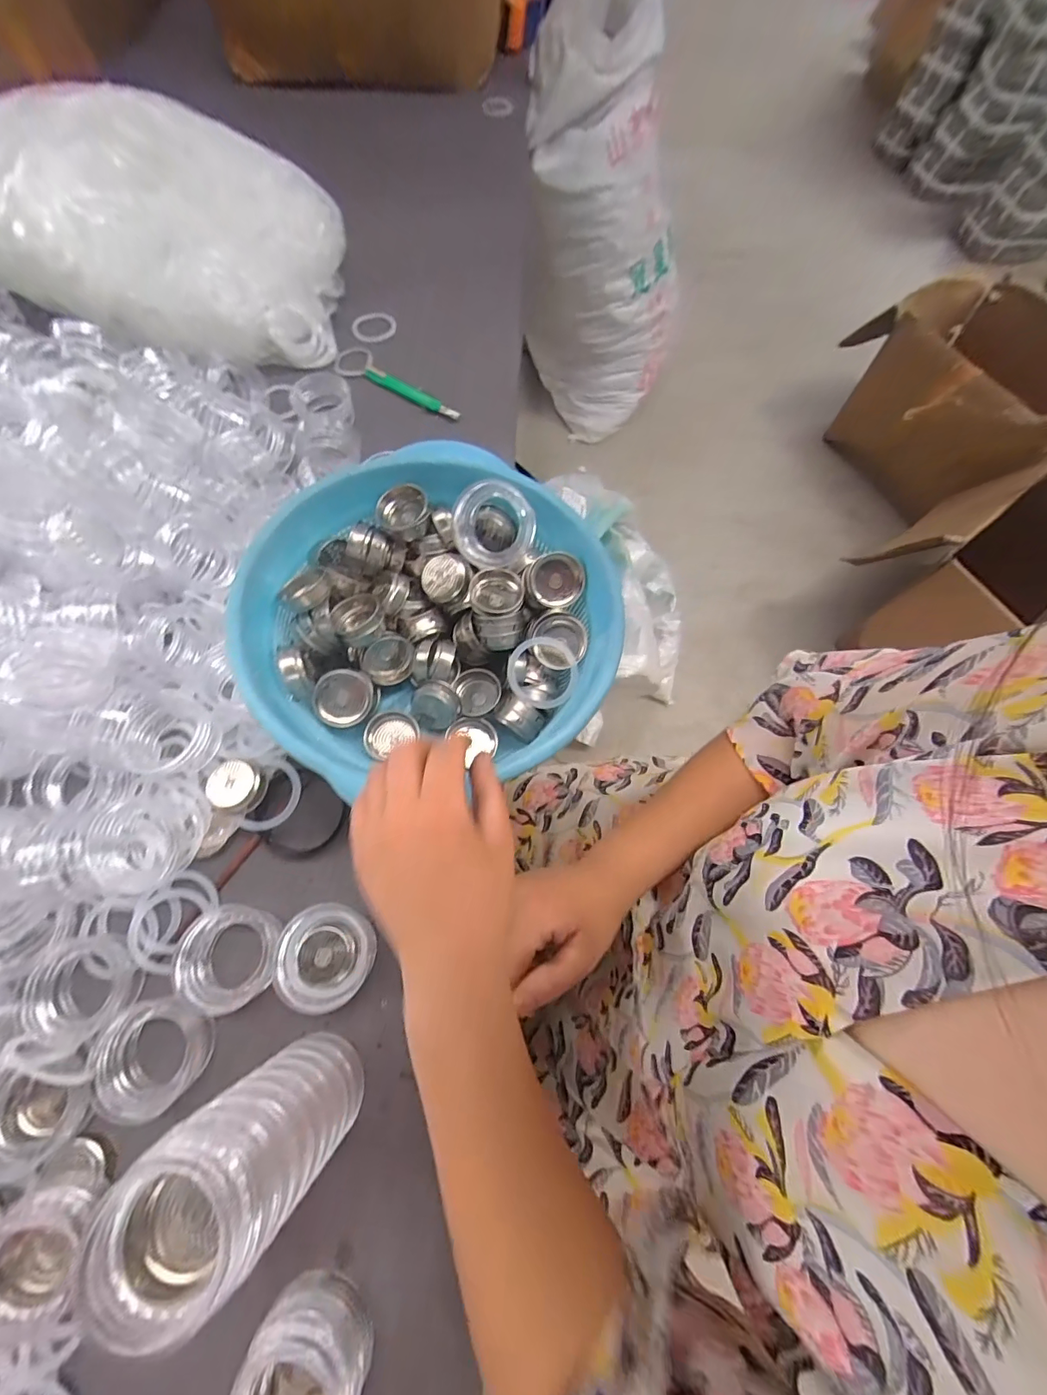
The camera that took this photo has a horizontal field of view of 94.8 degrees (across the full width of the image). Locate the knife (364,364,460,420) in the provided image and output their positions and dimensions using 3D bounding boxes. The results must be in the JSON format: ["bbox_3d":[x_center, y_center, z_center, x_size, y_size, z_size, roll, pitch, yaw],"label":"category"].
[{"bbox_3d":[-0.140,-0.382,0.603,0.145,0.014,0.019,33,72,12],"label":"knife"}]

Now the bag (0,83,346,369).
[{"bbox_3d":[-0.486,-0.580,0.587,0.491,0.155,0.231,13,69,4],"label":"bag"}]

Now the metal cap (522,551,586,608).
[{"bbox_3d":[0.026,-0.100,0.412,0.050,0.013,0.045,-27,98,10],"label":"metal cap"}]

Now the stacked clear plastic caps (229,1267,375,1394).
[{"bbox_3d":[-0.127,0.393,0.279,0.065,0.057,0.064,8,68,3],"label":"stacked clear plastic caps"}]

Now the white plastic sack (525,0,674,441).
[{"bbox_3d":[0.230,-1.161,1.234,0.381,0.768,0.415,16,69,6],"label":"white plastic sack"}]

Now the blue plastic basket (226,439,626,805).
[{"bbox_3d":[-0.068,-0.051,0.401,0.269,0.107,0.280,-12,69,-5],"label":"blue plastic basket"}]

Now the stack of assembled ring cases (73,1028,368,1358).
[{"bbox_3d":[-0.142,0.241,0.261,0.061,0.150,0.062,17,69,6],"label":"stack of assembled ring cases"}]

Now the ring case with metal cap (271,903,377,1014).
[{"bbox_3d":[-0.146,0.195,0.365,0.067,0.041,0.068,23,70,8],"label":"ring case with metal cap"}]

